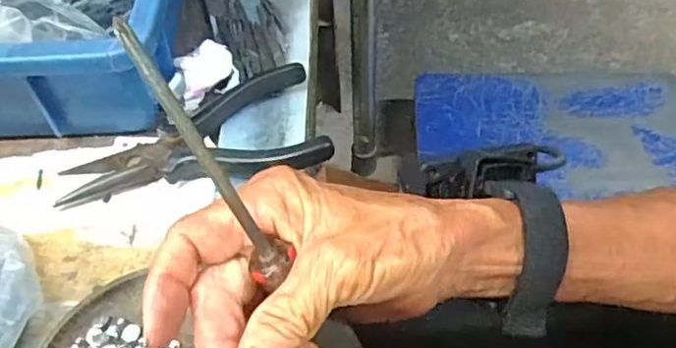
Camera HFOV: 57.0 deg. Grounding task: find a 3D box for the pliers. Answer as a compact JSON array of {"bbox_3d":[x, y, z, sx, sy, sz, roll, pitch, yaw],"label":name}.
[{"bbox_3d":[-0.084,-0.020,0.362,0.149,0.025,0.079,-10,49,-5],"label":"pliers"}]

